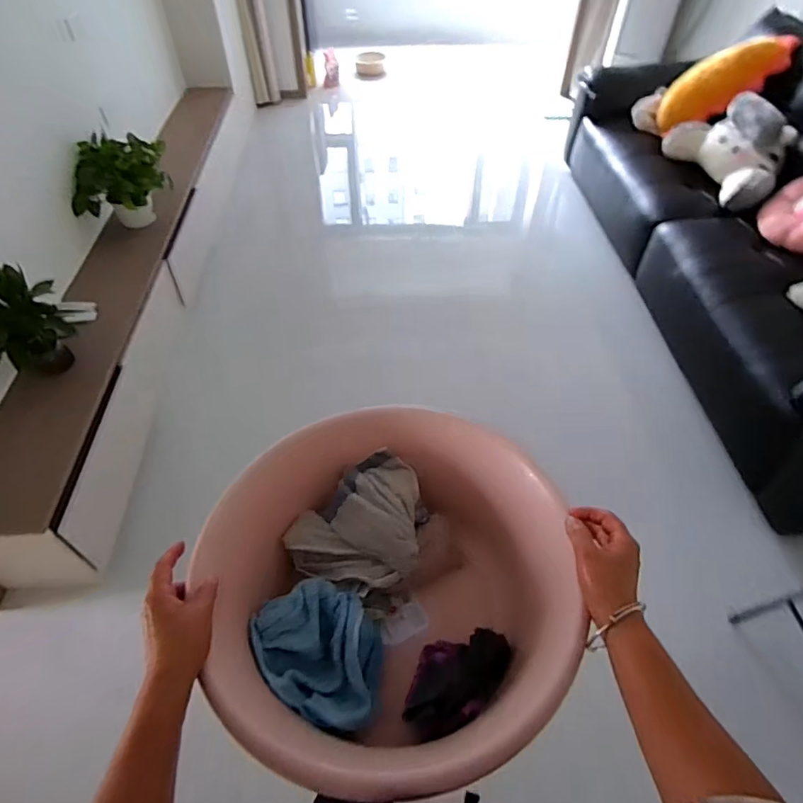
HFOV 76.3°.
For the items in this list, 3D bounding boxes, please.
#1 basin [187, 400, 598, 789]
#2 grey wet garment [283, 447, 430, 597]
[{"bbox_3d":[-0.024,0.219,0.628,0.402,0.199,0.384,2,51,0],"label":"basin"},{"bbox_3d":[-0.048,0.174,0.695,0.185,0.088,0.147,-30,58,-23],"label":"grey wet garment"}]

